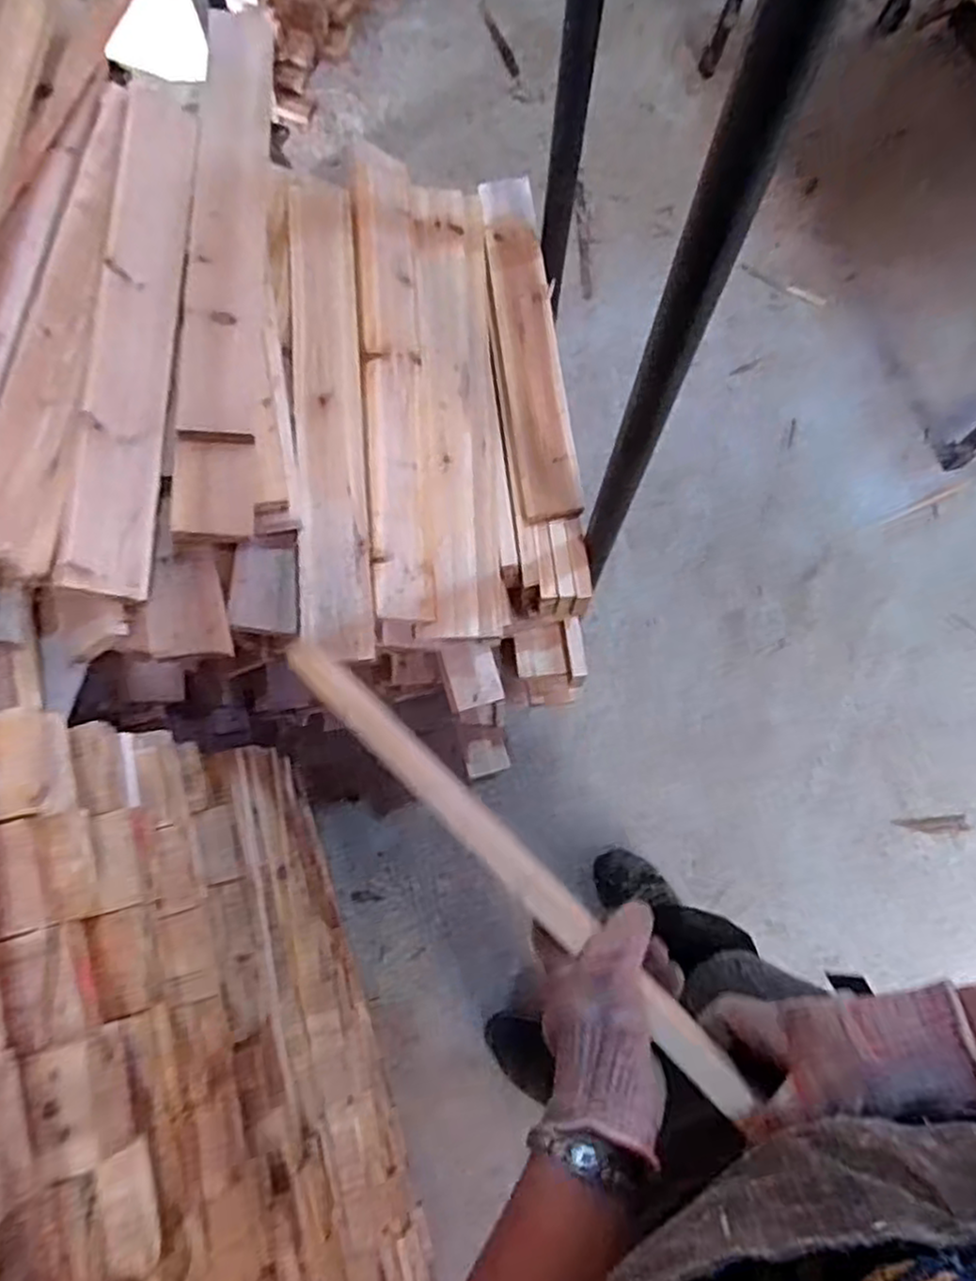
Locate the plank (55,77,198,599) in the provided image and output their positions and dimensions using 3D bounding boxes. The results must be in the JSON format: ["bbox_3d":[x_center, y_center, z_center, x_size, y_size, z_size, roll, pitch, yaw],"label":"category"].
[{"bbox_3d":[-0.293,-0.279,0.615,0.059,0.033,0.504,-1,73,-2],"label":"plank"}]

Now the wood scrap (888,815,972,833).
[{"bbox_3d":[0.767,0.318,1.260,0.116,0.011,0.028,-3,73,12],"label":"wood scrap"}]

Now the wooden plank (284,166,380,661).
[{"bbox_3d":[-0.149,-0.222,0.685,0.064,0.018,0.484,-2,77,-14],"label":"wooden plank"}]

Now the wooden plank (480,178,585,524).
[{"bbox_3d":[0.046,-0.341,0.820,0.067,0.027,0.438,-7,74,-3],"label":"wooden plank"}]

